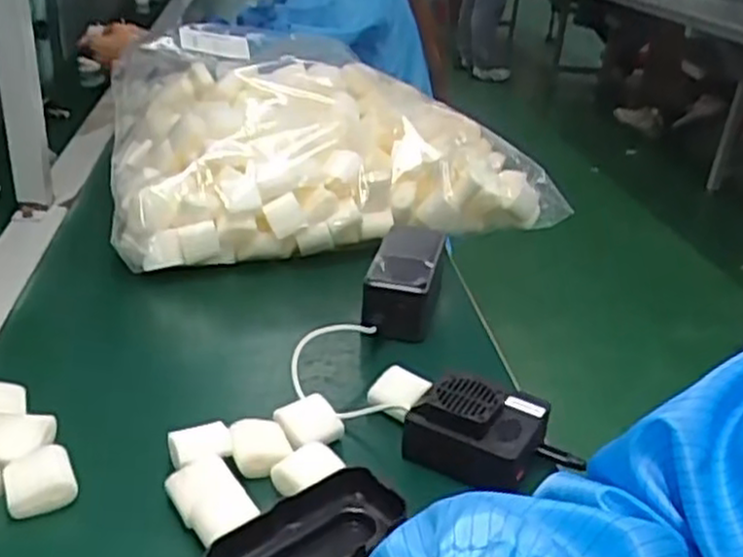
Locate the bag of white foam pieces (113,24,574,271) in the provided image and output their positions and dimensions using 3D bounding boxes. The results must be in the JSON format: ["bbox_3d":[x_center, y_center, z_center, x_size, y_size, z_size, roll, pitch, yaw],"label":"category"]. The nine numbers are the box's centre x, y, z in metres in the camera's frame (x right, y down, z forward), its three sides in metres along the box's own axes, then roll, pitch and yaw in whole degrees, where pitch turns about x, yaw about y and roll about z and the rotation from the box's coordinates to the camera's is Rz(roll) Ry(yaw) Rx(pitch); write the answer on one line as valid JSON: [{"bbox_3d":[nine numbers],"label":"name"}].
[{"bbox_3d":[-0.043,-0.124,0.798,0.432,0.146,0.227,-4,28,-18],"label":"bag of white foam pieces"}]

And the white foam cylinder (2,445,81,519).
[{"bbox_3d":[-0.191,0.118,0.443,0.037,0.028,0.033,-9,29,-22],"label":"white foam cylinder"}]

